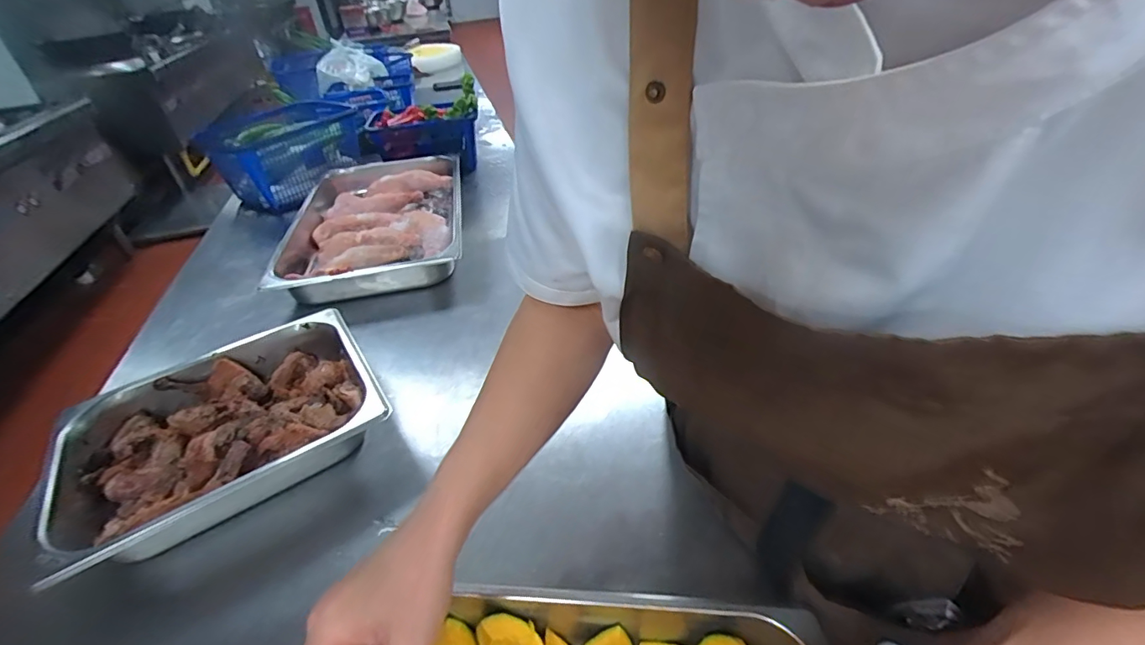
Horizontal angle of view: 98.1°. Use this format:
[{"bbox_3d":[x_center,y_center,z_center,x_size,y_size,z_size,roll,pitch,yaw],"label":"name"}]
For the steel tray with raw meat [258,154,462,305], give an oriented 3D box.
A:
[{"bbox_3d":[-0.380,-0.197,0.986,0.317,0.079,0.468,-9,38,-6],"label":"steel tray with raw meat"}]

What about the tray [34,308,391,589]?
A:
[{"bbox_3d":[-0.401,0.126,0.581,0.322,0.070,0.254,-26,43,-26],"label":"tray"}]

